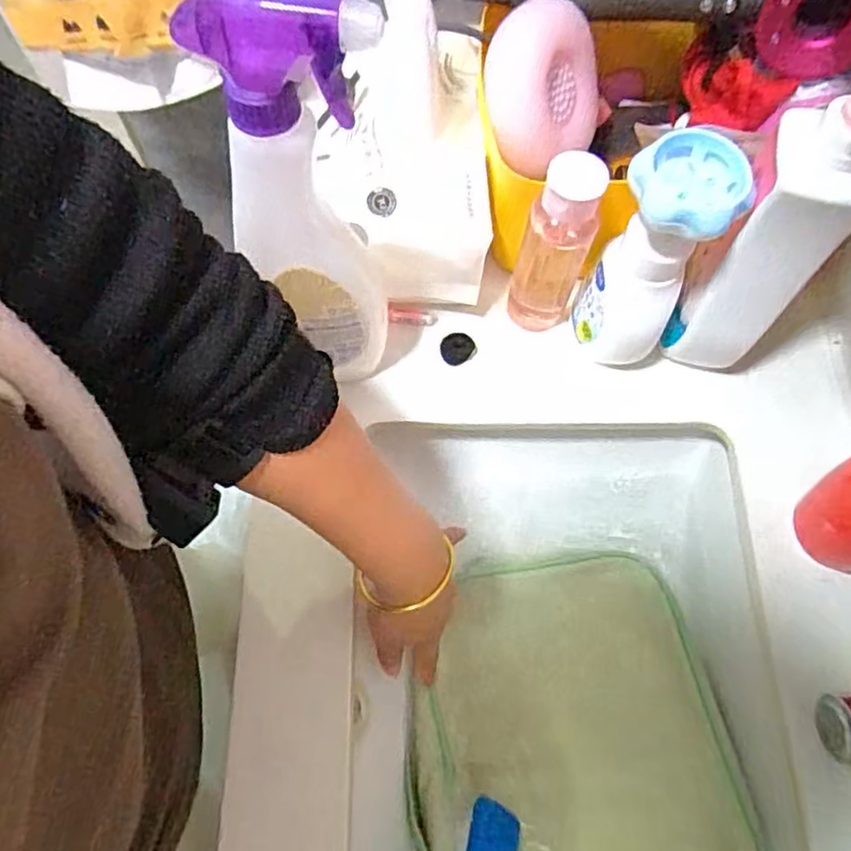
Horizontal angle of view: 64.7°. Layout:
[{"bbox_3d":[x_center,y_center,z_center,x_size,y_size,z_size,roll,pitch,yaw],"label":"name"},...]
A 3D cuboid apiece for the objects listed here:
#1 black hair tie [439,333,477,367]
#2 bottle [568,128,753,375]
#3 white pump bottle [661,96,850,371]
[{"bbox_3d":[0.025,-0.061,0.538,0.025,0.011,0.025,-35,73,-13],"label":"black hair tie"},{"bbox_3d":[0.154,-0.114,0.469,0.069,0.172,0.069,16,69,6],"label":"bottle"},{"bbox_3d":[0.221,-0.118,0.424,0.060,0.253,0.057,13,69,4],"label":"white pump bottle"}]

